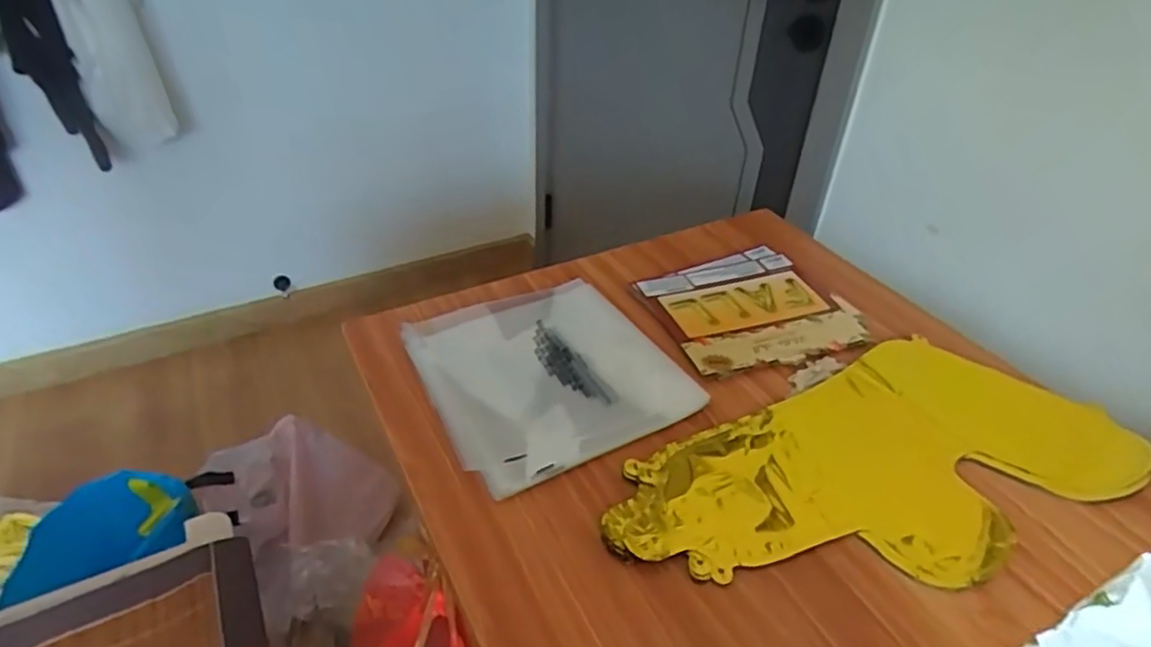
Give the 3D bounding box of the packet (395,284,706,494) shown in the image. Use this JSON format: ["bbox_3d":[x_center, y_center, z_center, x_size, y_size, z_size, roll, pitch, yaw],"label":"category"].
[{"bbox_3d":[-0.029,0.038,0.612,0.211,0.011,0.220,-19,43,-24],"label":"packet"}]

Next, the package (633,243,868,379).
[{"bbox_3d":[0.183,-0.018,0.700,0.193,0.007,0.173,-13,41,-18],"label":"package"}]

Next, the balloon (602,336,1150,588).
[{"bbox_3d":[0.242,0.118,0.537,0.441,0.021,0.192,-17,42,-22],"label":"balloon"}]

